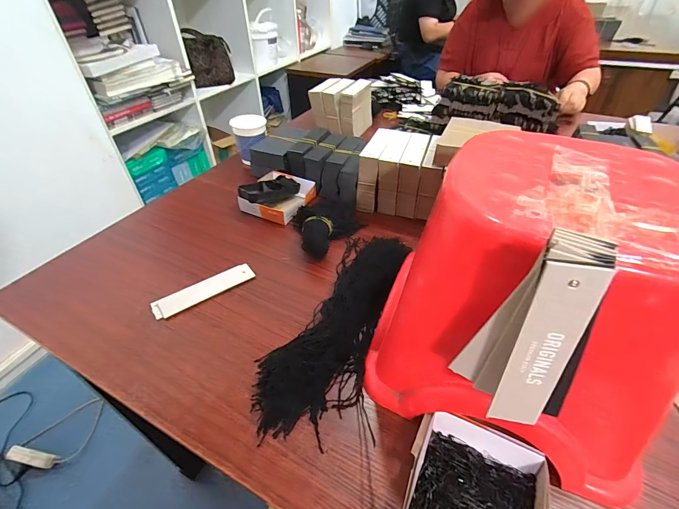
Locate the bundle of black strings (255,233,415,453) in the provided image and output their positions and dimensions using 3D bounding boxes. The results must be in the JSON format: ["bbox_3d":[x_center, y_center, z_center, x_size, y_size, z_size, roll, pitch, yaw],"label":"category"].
[{"bbox_3d":[0.008,0.066,0.421,0.109,0.022,0.319,19,45,20],"label":"bundle of black strings"}]

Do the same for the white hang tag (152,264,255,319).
[{"bbox_3d":[-0.186,0.048,0.463,0.135,0.006,0.033,-27,62,-26],"label":"white hang tag"}]

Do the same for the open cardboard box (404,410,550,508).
[{"bbox_3d":[0.109,0.200,0.273,0.103,0.031,0.113,17,45,18],"label":"open cardboard box"}]

